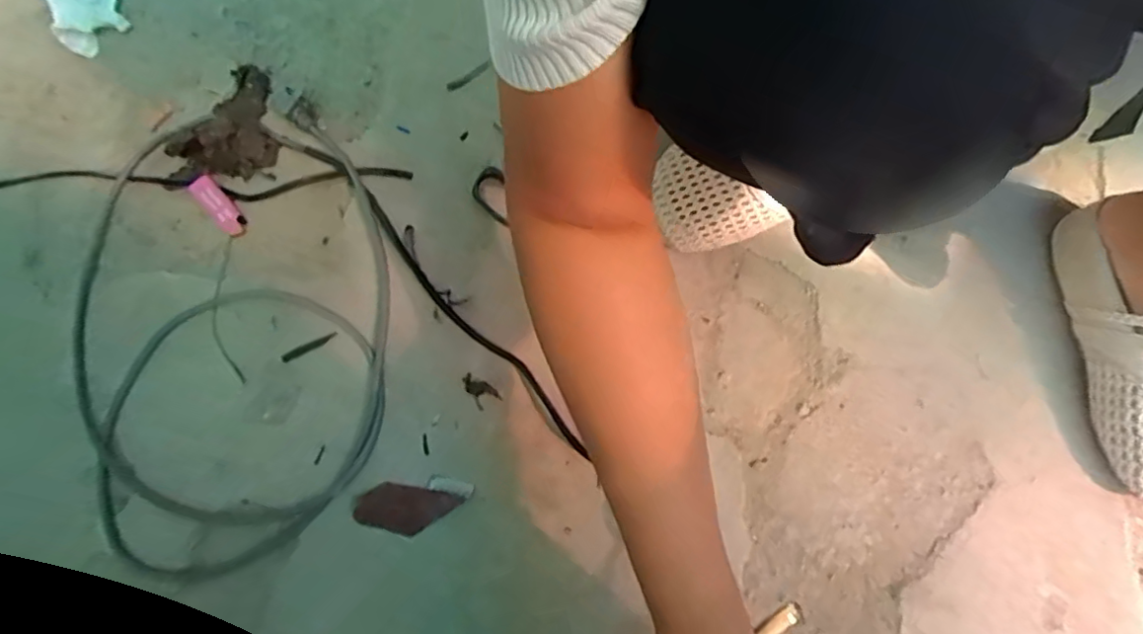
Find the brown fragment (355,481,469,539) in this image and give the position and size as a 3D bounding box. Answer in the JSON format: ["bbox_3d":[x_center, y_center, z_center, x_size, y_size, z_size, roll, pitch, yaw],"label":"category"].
[{"bbox_3d":[-0.130,0.151,0.470,0.076,0.014,0.036,9,75,3],"label":"brown fragment"}]

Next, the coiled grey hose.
[{"bbox_3d":[-0.294,0.000,0.515,0.273,0.017,0.403,-15,75,-4],"label":"coiled grey hose"}]

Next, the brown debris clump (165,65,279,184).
[{"bbox_3d":[-0.327,-0.190,0.566,0.092,0.026,0.118,-2,75,0],"label":"brown debris clump"}]

